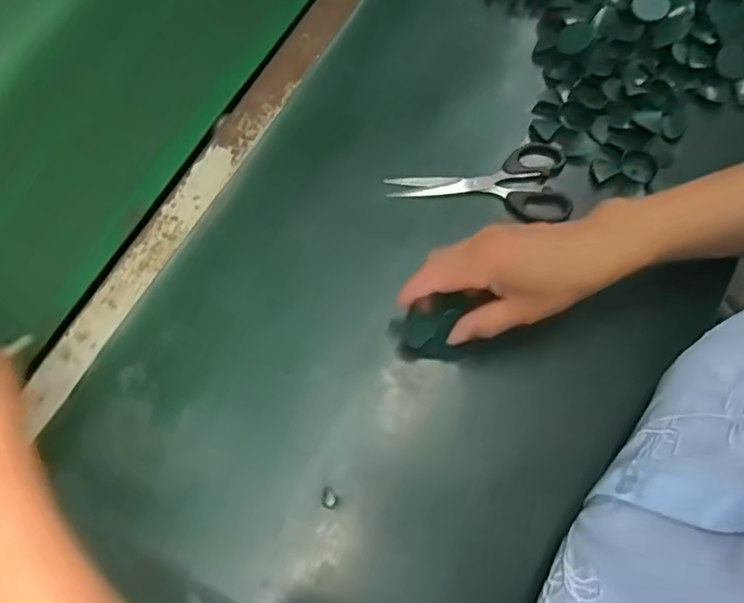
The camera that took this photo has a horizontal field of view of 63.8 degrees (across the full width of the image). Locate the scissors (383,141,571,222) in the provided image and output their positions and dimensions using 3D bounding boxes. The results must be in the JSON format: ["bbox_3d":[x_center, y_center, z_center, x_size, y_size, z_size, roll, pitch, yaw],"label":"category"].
[{"bbox_3d":[0.090,-0.106,0.504,0.148,0.005,0.071,2,72,0],"label":"scissors"}]

